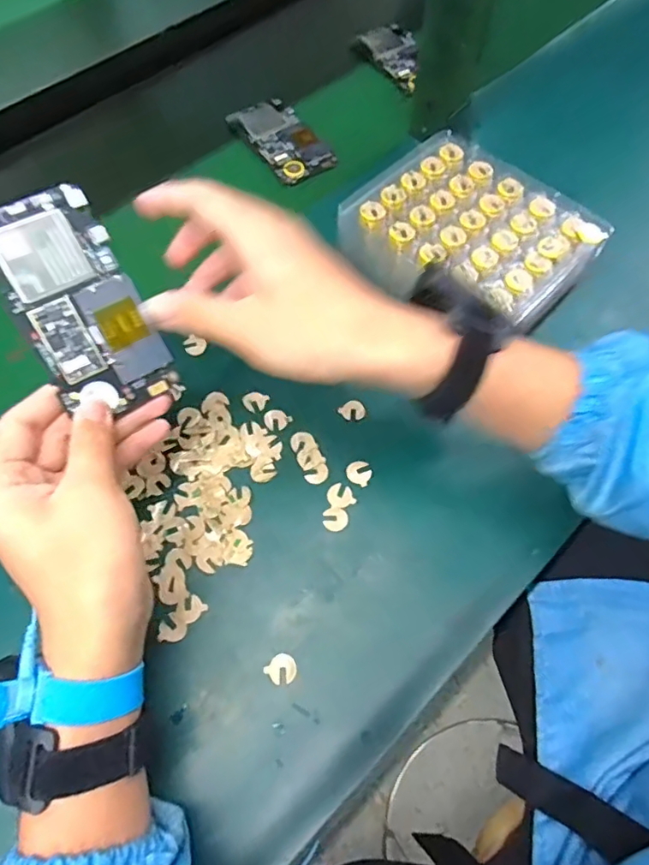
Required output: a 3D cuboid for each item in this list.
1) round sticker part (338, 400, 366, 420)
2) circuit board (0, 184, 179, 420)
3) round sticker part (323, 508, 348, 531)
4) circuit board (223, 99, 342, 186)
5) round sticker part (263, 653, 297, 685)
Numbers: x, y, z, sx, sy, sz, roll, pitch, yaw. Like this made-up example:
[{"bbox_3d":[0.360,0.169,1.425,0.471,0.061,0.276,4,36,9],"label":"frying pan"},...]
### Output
[{"bbox_3d":[0.022,-0.017,0.421,0.017,0.004,0.018,0,65,1],"label":"round sticker part"},{"bbox_3d":[-0.140,-0.071,0.314,0.064,0.004,0.124,-31,105,-17],"label":"circuit board"},{"bbox_3d":[0.008,0.061,0.388,0.017,0.004,0.018,0,65,1],"label":"round sticker part"},{"bbox_3d":[-0.044,-0.303,0.569,0.063,0.011,0.118,-31,67,-15],"label":"circuit board"},{"bbox_3d":[-0.026,0.149,0.347,0.018,0.004,0.018,0,65,1],"label":"round sticker part"}]

